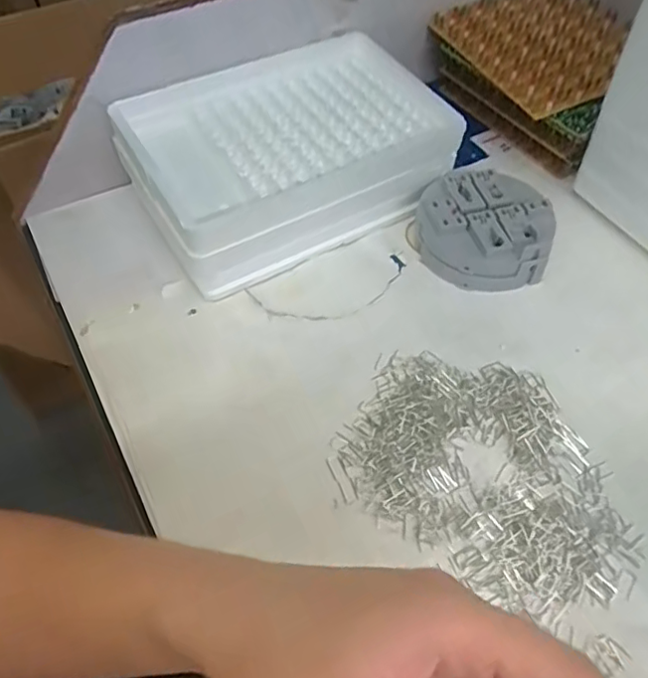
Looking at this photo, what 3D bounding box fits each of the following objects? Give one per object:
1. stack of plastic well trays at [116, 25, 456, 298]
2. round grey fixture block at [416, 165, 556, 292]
[{"bbox_3d":[-0.031,-0.154,0.485,0.252,0.079,0.167,-26,57,-18],"label":"stack of plastic well trays"},{"bbox_3d":[0.124,-0.087,0.459,0.098,0.040,0.098,4,53,3],"label":"round grey fixture block"}]

